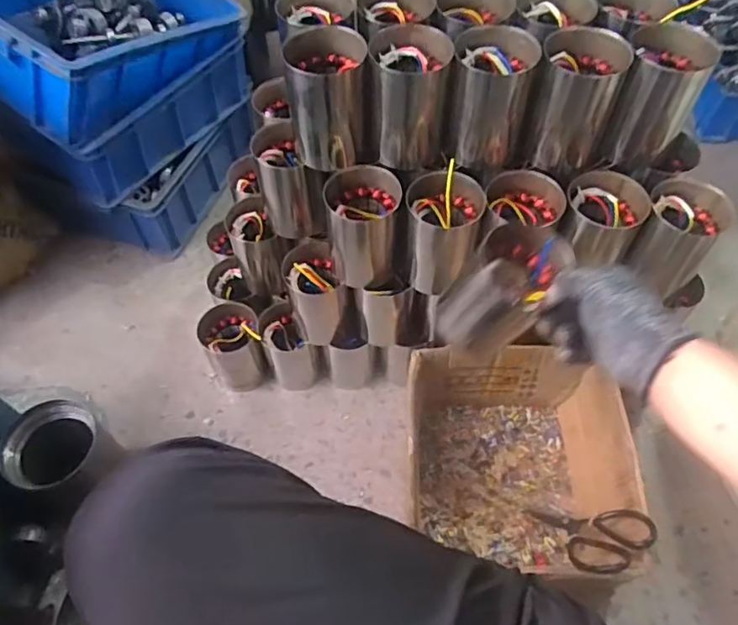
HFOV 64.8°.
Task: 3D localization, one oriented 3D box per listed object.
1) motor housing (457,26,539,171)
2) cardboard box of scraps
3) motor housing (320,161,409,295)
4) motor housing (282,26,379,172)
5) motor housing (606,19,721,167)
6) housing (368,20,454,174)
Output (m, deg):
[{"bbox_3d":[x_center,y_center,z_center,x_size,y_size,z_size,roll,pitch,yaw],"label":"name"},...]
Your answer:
[{"bbox_3d":[0.144,-0.250,0.688,0.099,0.134,0.080,-1,56,0],"label":"motor housing"},{"bbox_3d":[0.205,0.222,0.826,0.285,0.153,0.308,0,56,1],"label":"cardboard box of scraps"},{"bbox_3d":[-0.003,-0.101,0.757,0.095,0.149,0.088,-10,57,-5],"label":"motor housing"},{"bbox_3d":[-0.048,-0.251,0.685,0.097,0.142,0.079,-10,57,-5],"label":"motor housing"},{"bbox_3d":[0.327,-0.245,0.671,0.087,0.130,0.091,24,60,16],"label":"motor housing"},{"bbox_3d":[0.046,-0.253,0.687,0.089,0.133,0.088,-8,56,-4],"label":"housing"}]

